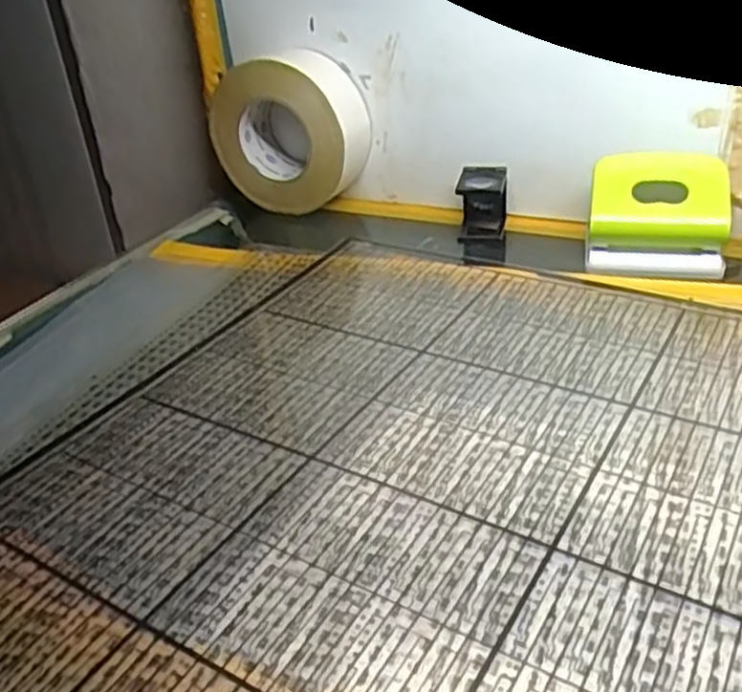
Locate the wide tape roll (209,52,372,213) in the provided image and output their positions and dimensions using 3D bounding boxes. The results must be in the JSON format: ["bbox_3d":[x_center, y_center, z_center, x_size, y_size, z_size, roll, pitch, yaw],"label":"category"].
[{"bbox_3d":[-0.074,-0.203,0.718,0.143,0.135,0.069,11,34,25],"label":"wide tape roll"}]

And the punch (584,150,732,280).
[{"bbox_3d":[0.215,-0.100,0.560,0.096,0.072,0.054,5,33,17],"label":"punch"}]

